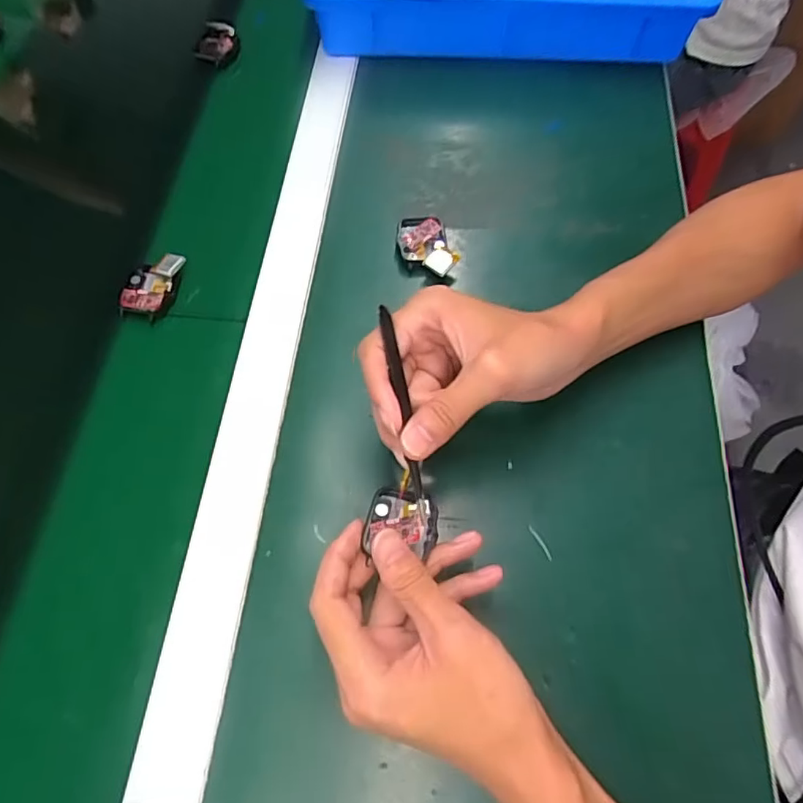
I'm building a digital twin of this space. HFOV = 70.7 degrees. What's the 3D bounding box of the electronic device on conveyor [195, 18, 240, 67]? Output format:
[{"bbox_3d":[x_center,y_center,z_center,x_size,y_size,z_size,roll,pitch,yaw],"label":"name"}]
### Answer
[{"bbox_3d":[-0.180,-0.352,0.557,0.033,0.020,0.041,21,67,9],"label":"electronic device on conveyor"}]

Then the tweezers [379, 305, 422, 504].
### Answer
[{"bbox_3d":[0.000,0.000,0.306,0.008,0.011,0.105,-10,81,-5],"label":"tweezers"}]

